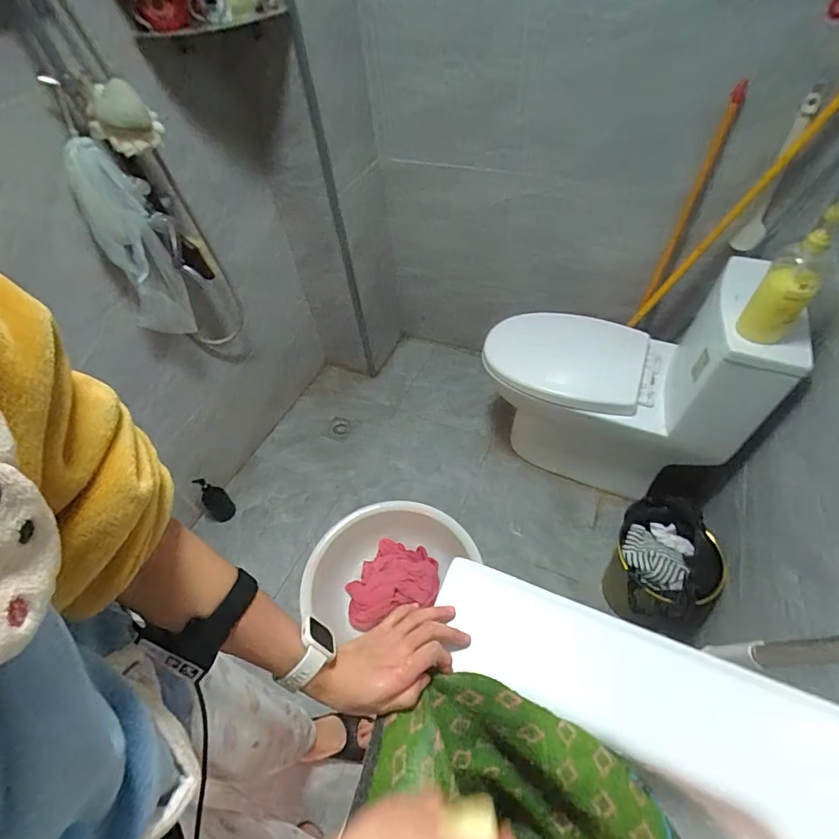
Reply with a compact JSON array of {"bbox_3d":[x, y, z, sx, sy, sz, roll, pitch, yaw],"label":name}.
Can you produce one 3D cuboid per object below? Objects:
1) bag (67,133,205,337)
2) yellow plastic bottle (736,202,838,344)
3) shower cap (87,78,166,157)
[{"bbox_3d":[-0.634,-0.389,1.044,0.081,0.419,0.148,26,59,24],"label":"bag"},{"bbox_3d":[0.697,-0.262,0.857,0.090,0.267,0.069,33,62,27],"label":"yellow plastic bottle"},{"bbox_3d":[-0.591,-0.601,0.920,0.105,0.102,0.091,-10,52,-2],"label":"shower cap"}]

